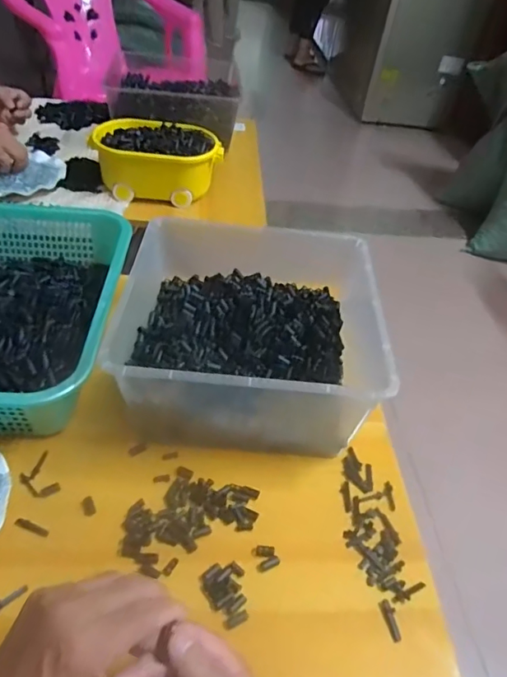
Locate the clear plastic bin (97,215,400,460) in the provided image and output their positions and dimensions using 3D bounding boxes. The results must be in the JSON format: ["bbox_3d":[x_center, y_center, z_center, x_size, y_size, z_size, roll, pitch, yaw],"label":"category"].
[{"bbox_3d":[-0.005,-0.012,0.659,0.297,0.140,0.315,5,42,-3],"label":"clear plastic bin"}]

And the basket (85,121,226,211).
[{"bbox_3d":[-0.191,-0.363,1.042,0.248,0.099,0.169,5,42,-3],"label":"basket"}]

